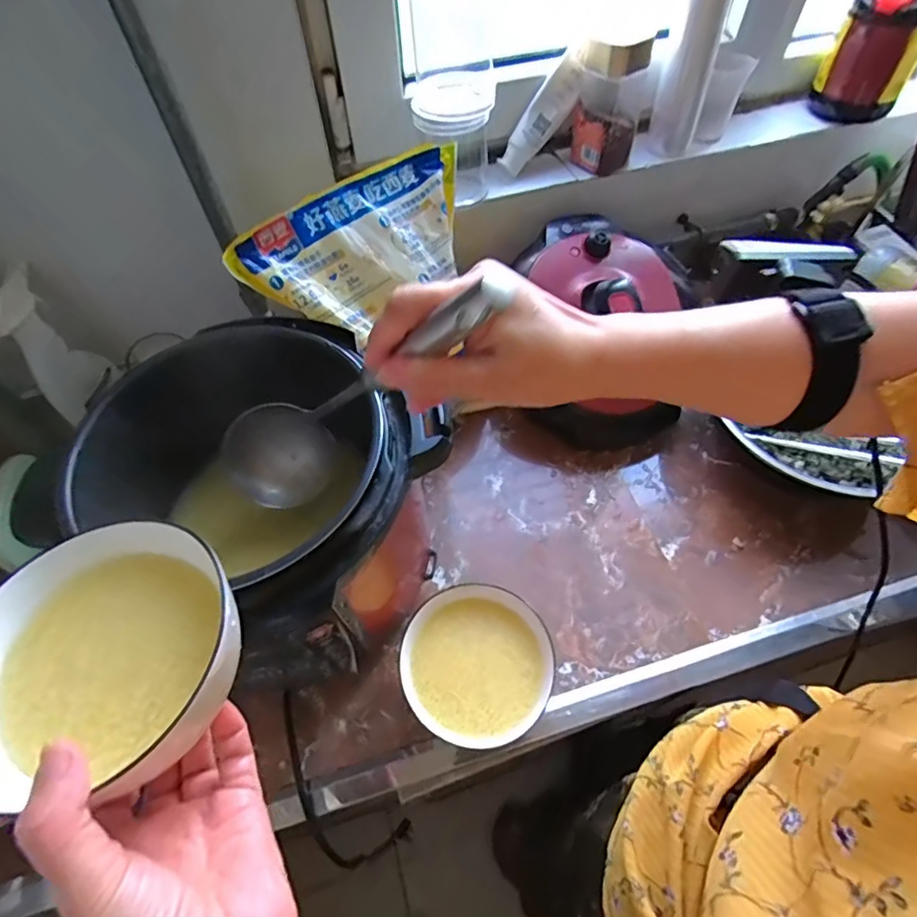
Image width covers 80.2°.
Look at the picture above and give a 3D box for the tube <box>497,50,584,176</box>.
[{"bbox_3d":[0.105,-0.418,0.668,0.037,0.033,0.140,45,109,24],"label":"tube"}]

